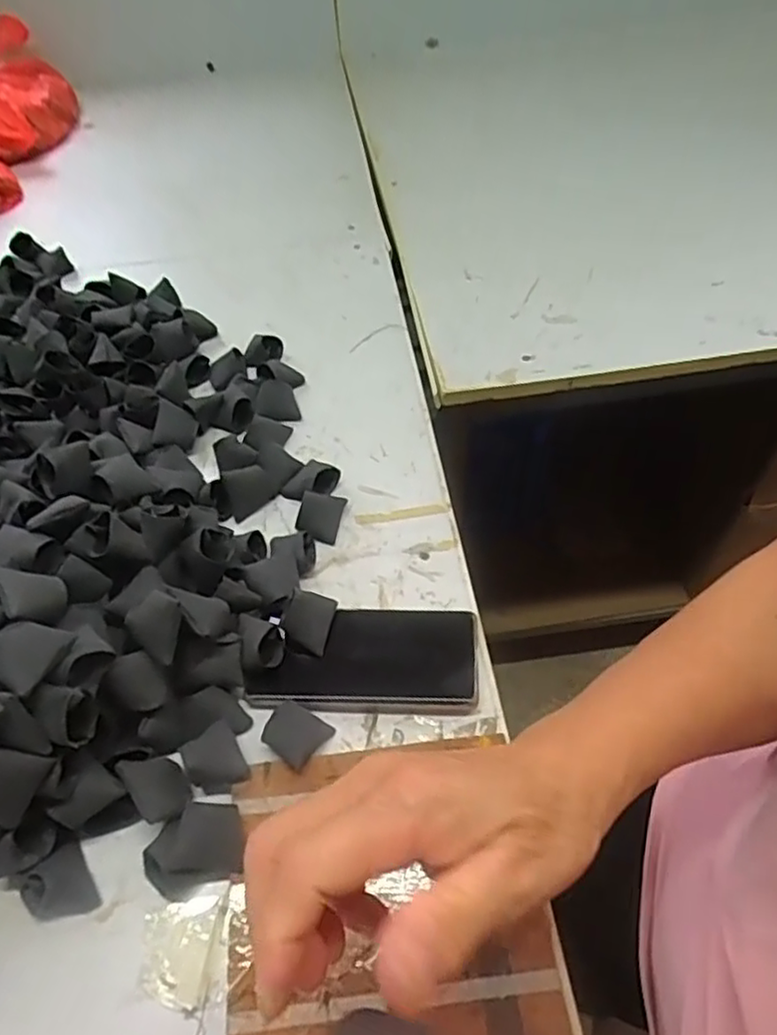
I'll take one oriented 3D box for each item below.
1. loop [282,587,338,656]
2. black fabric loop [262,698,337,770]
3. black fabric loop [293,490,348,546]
[{"bbox_3d":[-0.058,0.073,0.482,0.031,0.020,0.044,7,54,9],"label":"loop"},{"bbox_3d":[-0.061,0.142,0.447,0.036,0.011,0.035,29,60,23],"label":"black fabric loop"},{"bbox_3d":[-0.056,-0.003,0.556,0.033,0.021,0.042,10,55,11],"label":"black fabric loop"}]

